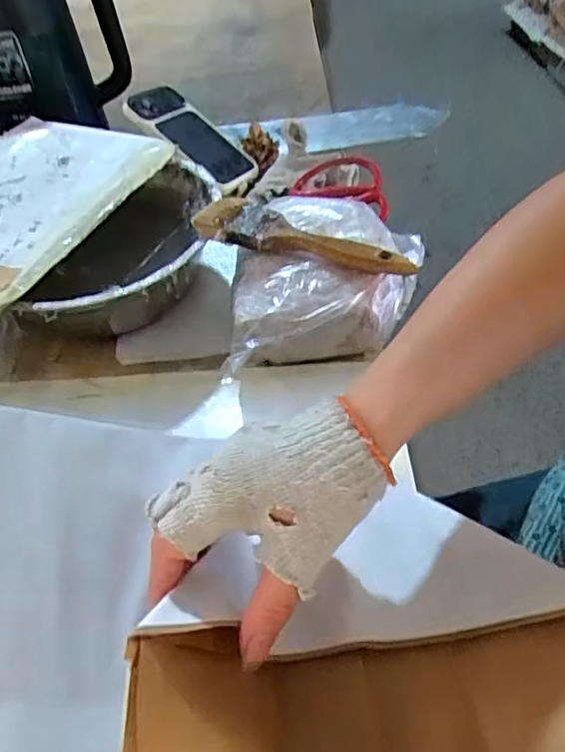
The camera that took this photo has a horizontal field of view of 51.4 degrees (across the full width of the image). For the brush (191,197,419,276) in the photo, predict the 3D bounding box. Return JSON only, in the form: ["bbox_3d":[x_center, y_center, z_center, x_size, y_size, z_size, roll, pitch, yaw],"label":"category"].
[{"bbox_3d":[0.013,-0.105,0.467,0.176,0.041,0.044,16,51,18],"label":"brush"}]

